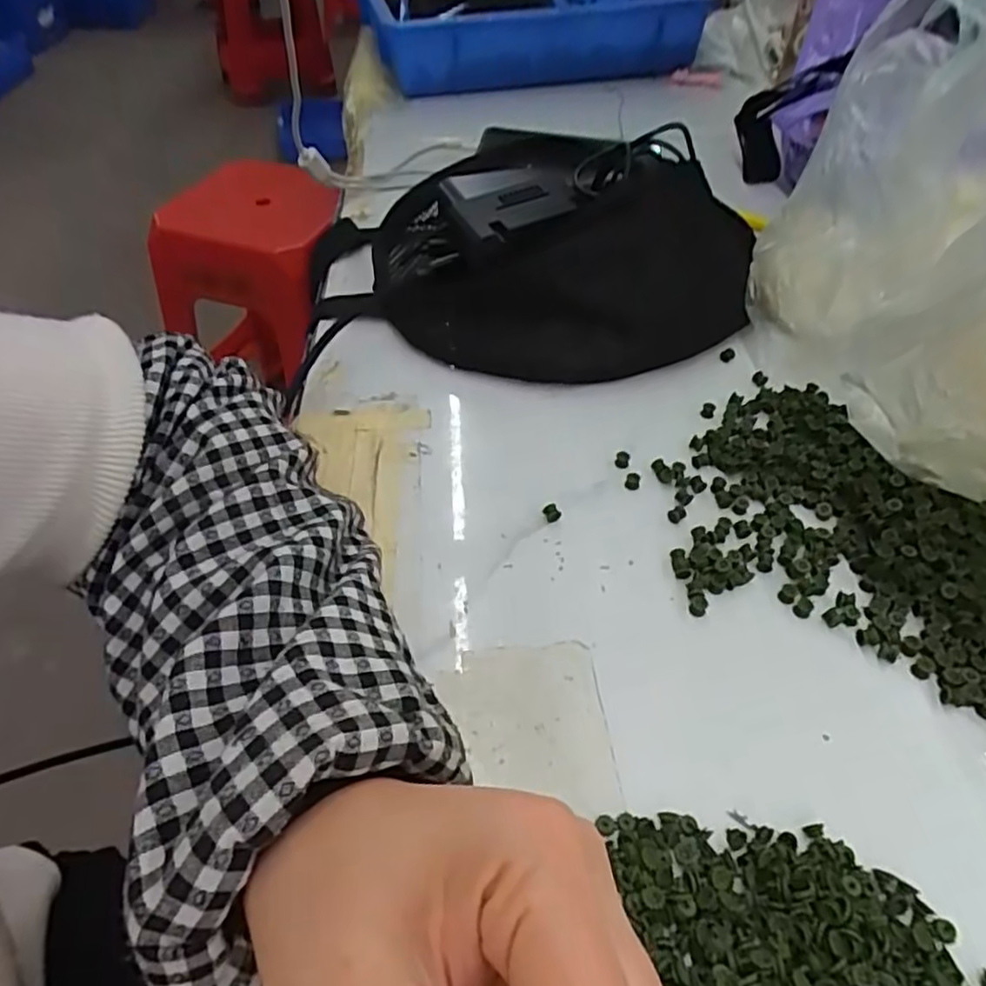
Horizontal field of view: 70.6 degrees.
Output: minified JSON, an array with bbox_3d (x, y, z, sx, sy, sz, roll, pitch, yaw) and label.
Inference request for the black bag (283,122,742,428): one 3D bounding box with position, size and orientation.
[{"bbox_3d":[0.010,-0.167,0.444,0.247,0.092,0.201,-10,49,-9],"label":"black bag"}]

